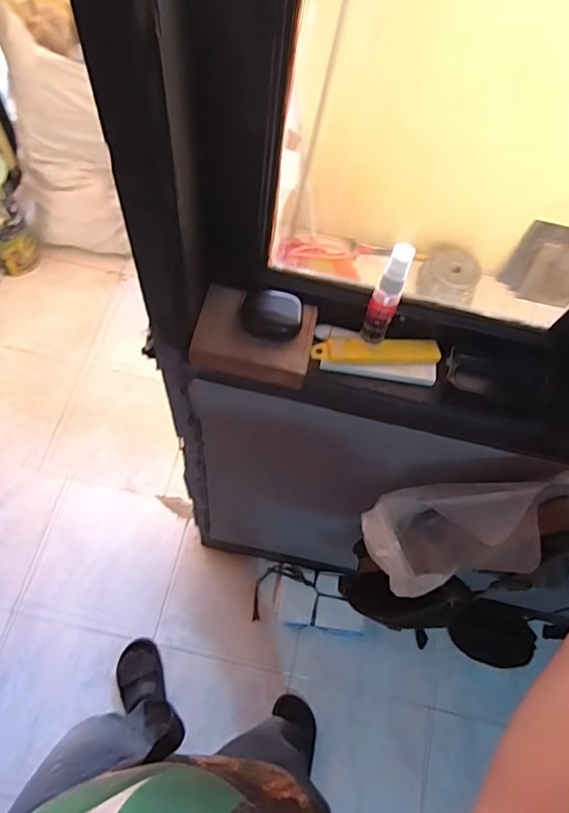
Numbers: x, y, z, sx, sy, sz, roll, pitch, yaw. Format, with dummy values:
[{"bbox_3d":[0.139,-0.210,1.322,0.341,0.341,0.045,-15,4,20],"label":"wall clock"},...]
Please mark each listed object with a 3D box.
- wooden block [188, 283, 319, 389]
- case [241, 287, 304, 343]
[{"bbox_3d":[-0.027,-0.067,0.488,0.108,0.029,0.077,14,65,-1],"label":"wooden block"},{"bbox_3d":[-0.011,-0.086,0.476,0.055,0.023,0.040,18,65,1],"label":"case"}]

